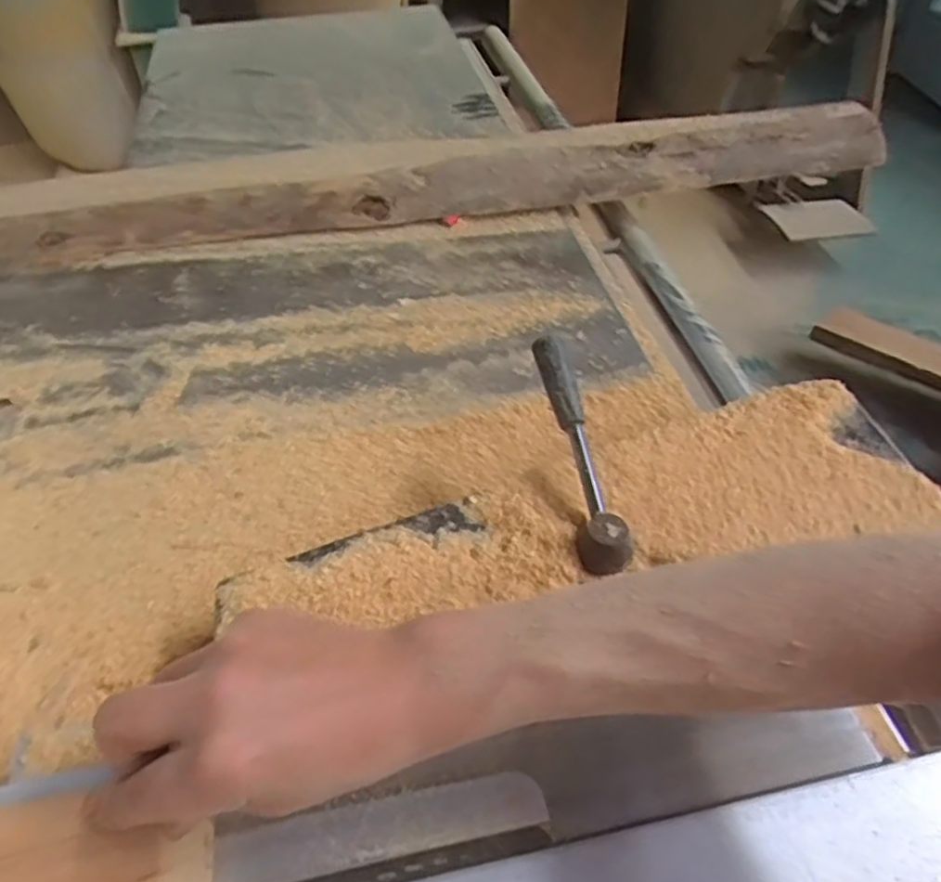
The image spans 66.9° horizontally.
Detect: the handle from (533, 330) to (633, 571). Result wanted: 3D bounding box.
[{"bbox_3d":[0.066,0.004,0.452,0.031,0.023,0.161,-9,66,-8],"label":"handle"}]

